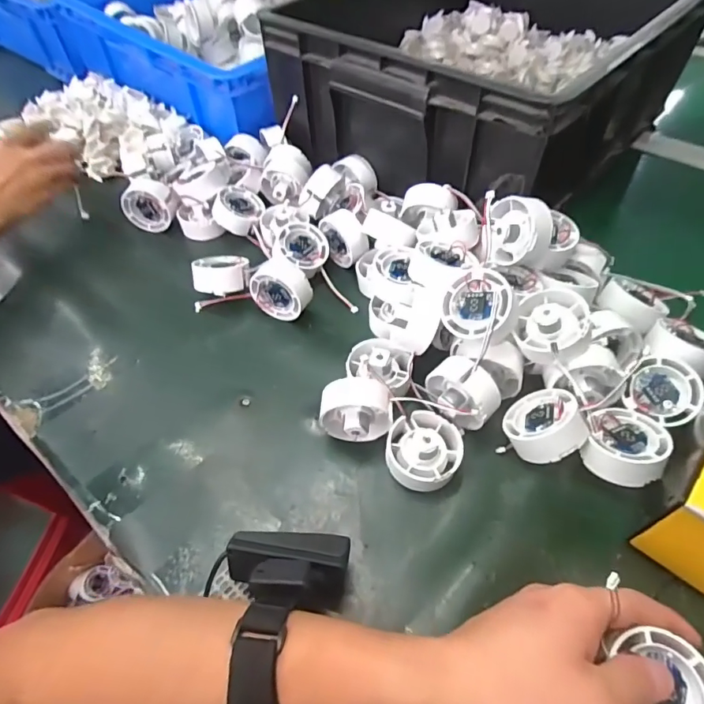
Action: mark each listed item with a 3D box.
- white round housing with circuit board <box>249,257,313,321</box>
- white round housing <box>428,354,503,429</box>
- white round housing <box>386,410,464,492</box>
[{"bbox_3d":[-0.066,-0.057,0.443,0.054,0.055,0.027,17,55,15],"label":"white round housing with circuit board"},{"bbox_3d":[0.082,0.033,0.358,0.035,0.045,0.054,-37,59,-24],"label":"white round housing"},{"bbox_3d":[0.054,0.072,0.347,0.054,0.025,0.057,-1,52,1],"label":"white round housing"}]

